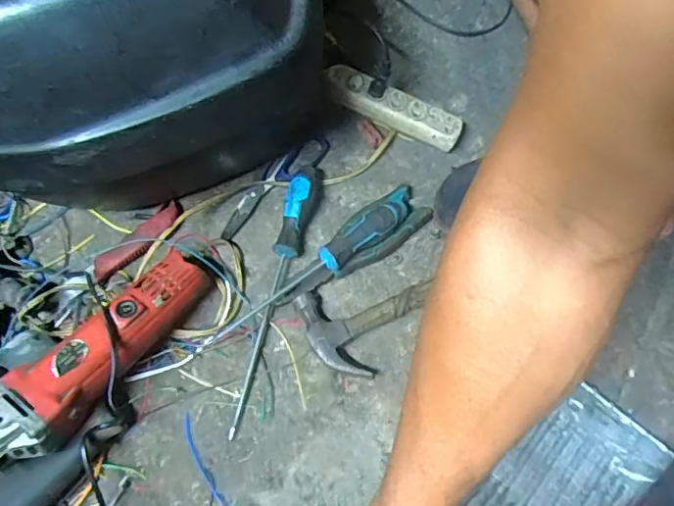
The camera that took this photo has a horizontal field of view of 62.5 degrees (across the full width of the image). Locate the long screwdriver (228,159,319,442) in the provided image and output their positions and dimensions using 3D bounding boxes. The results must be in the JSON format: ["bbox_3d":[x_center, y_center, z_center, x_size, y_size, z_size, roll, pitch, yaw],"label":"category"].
[{"bbox_3d":[-0.064,0.034,0.599,0.030,0.039,0.311,11,65,5],"label":"long screwdriver"}]

